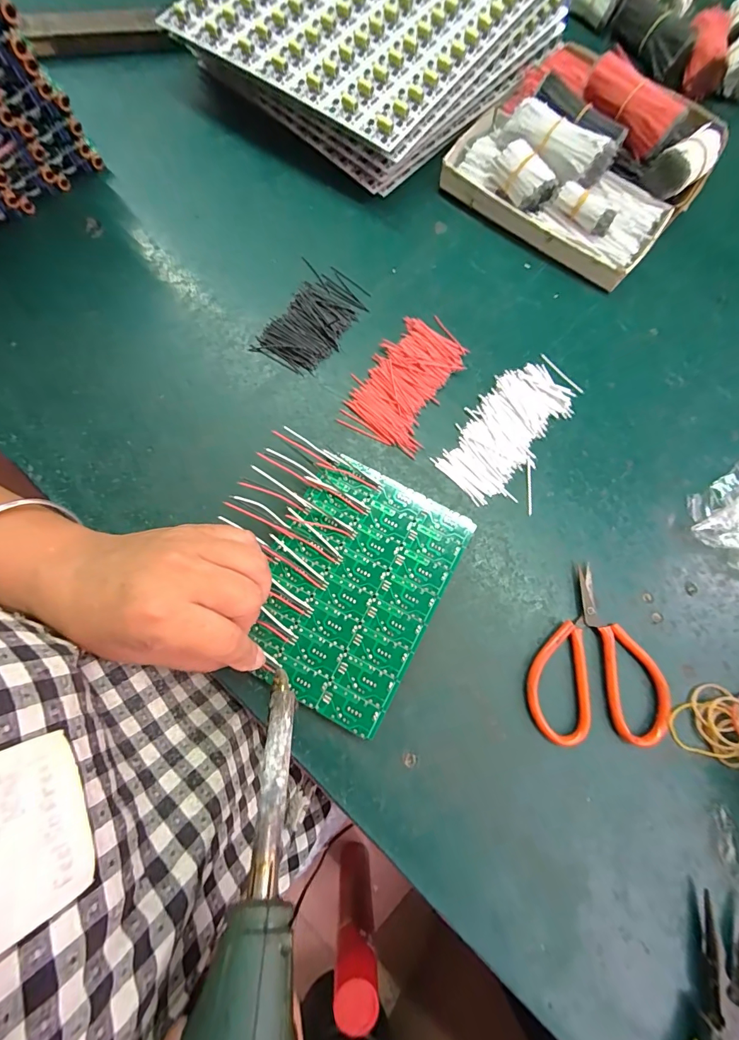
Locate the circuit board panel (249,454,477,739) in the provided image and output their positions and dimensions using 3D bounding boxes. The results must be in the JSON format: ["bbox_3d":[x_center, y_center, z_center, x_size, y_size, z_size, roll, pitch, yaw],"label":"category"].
[{"bbox_3d":[-0.012,0.041,0.261,0.112,0.007,0.152,28,78,6],"label":"circuit board panel"}]

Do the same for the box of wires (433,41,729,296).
[{"bbox_3d":[0.179,-0.308,0.340,0.193,0.053,0.157,33,78,7],"label":"box of wires"}]

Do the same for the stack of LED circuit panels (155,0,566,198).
[{"bbox_3d":[0.005,-0.463,0.376,0.248,0.052,0.289,40,79,8],"label":"stack of LED circuit panels"}]

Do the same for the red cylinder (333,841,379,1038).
[{"bbox_3d":[-0.019,0.666,0.667,0.071,0.320,0.064,3,76,-1],"label":"red cylinder"}]

